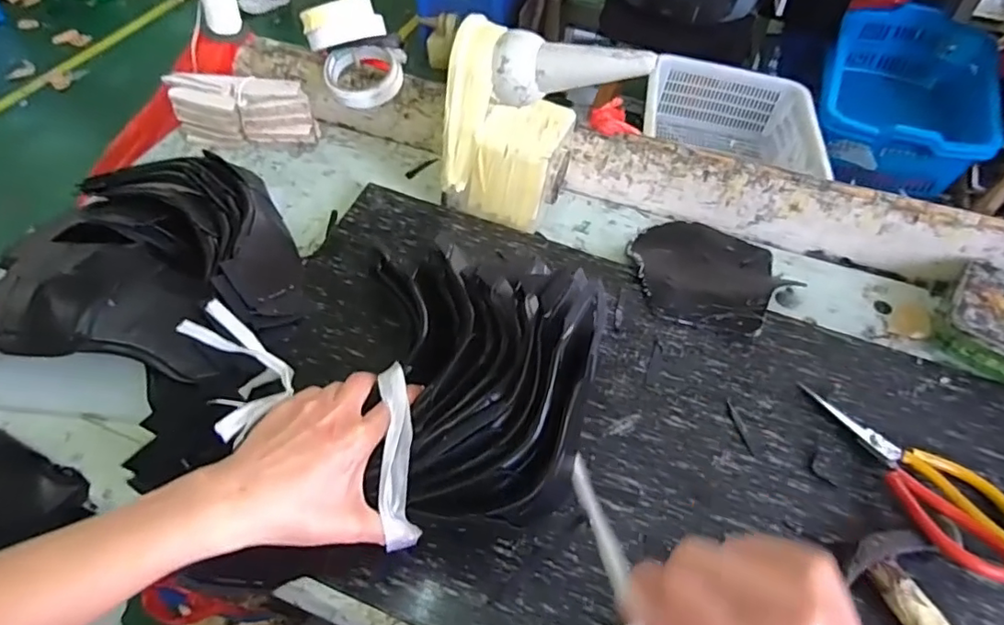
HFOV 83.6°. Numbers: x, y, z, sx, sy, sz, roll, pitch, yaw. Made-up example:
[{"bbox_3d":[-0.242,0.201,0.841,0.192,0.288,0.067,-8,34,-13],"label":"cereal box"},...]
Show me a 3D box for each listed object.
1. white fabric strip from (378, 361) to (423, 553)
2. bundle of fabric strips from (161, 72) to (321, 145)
[{"bbox_3d":[-0.072,0.096,0.392,0.022,0.038,0.128,-4,63,-5],"label":"white fabric strip"},{"bbox_3d":[-0.340,-0.263,0.737,0.188,0.073,0.068,11,53,6],"label":"bundle of fabric strips"}]

